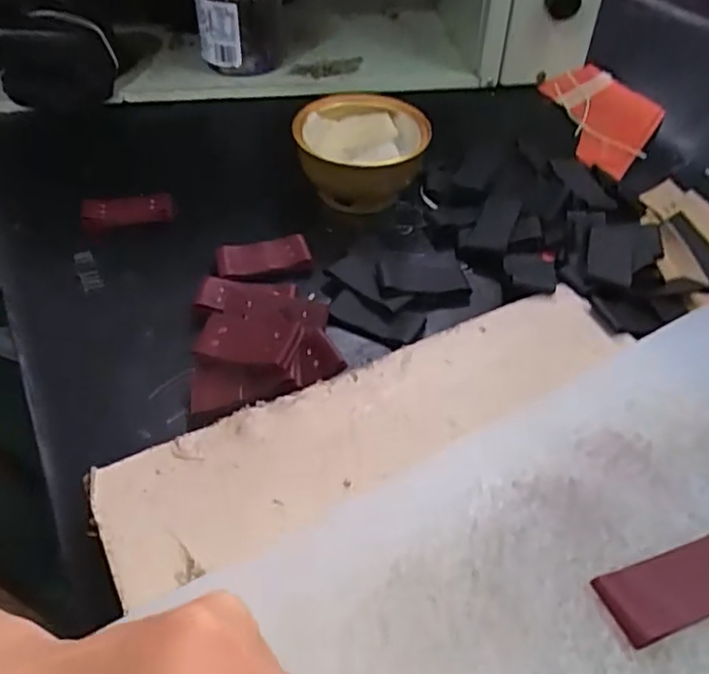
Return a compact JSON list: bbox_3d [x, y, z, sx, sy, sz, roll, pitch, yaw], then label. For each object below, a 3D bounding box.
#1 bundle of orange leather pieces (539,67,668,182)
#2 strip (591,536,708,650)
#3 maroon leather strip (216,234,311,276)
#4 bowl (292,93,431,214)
[{"bbox_3d":[0.232,-0.208,0.609,0.085,0.014,0.167,-6,50,5],"label":"bundle of orange leather pieces"},{"bbox_3d":[0.123,0.094,0.246,0.060,0.006,0.027,-14,48,-13],"label":"strip"},{"bbox_3d":[-0.061,-0.055,0.439,0.061,0.007,0.023,-12,68,-11],"label":"maroon leather strip"},{"bbox_3d":[0.006,-0.138,0.487,0.092,0.051,0.094,0,46,0],"label":"bowl"}]

